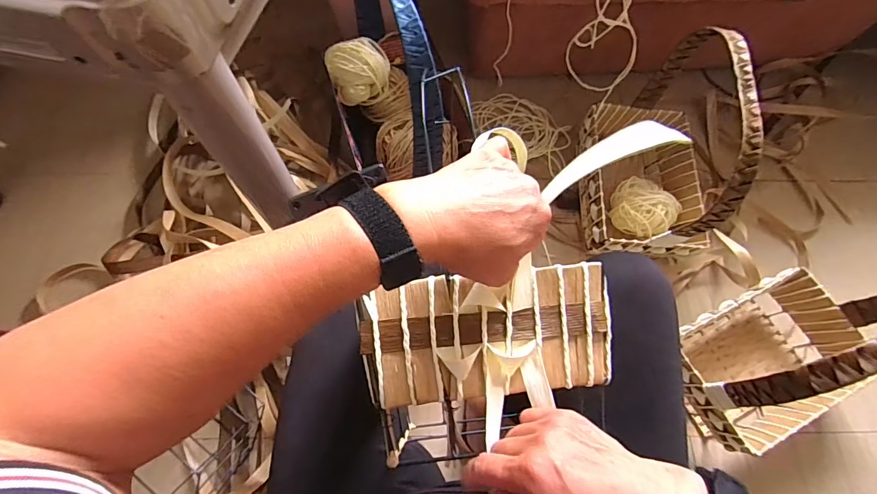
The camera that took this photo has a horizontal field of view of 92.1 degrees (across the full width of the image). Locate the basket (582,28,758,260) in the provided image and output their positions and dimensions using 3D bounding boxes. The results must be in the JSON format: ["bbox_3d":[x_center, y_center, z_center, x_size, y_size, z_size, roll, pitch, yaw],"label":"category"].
[{"bbox_3d":[0.455,-0.183,0.874,0.233,0.436,0.374,7,68,3],"label":"basket"}]

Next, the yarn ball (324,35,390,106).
[{"bbox_3d":[-0.186,-0.415,1.003,0.140,0.098,0.113,-18,69,-8],"label":"yarn ball"}]

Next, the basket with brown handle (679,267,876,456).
[{"bbox_3d":[0.644,0.177,0.748,0.373,0.441,0.228,-24,70,-10],"label":"basket with brown handle"}]

